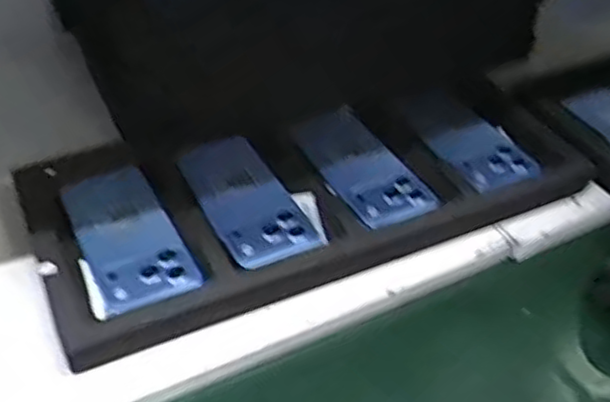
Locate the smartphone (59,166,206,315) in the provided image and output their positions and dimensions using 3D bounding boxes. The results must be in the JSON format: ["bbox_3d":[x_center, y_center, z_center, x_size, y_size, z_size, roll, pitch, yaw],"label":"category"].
[{"bbox_3d":[-0.147,0.026,0.601,0.076,0.007,0.160,-20,46,-22],"label":"smartphone"}]

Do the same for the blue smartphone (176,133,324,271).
[{"bbox_3d":[-0.050,0.000,0.625,0.072,0.010,0.148,-26,55,-14],"label":"blue smartphone"}]

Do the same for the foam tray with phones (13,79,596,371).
[{"bbox_3d":[0.000,-0.018,0.628,0.455,0.042,0.210,-18,51,-12],"label":"foam tray with phones"}]

